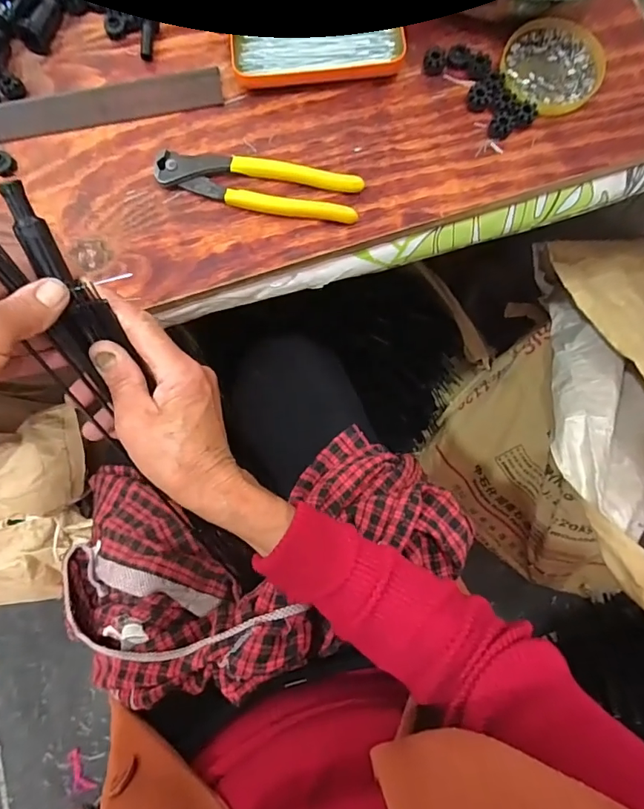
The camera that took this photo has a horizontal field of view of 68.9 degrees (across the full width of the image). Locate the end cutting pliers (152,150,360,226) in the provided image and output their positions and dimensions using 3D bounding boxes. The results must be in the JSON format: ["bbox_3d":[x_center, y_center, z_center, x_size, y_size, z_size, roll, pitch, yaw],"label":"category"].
[{"bbox_3d":[-0.050,-0.178,0.379,0.161,0.013,0.040,11,79,1],"label":"end cutting pliers"}]

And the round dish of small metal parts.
[{"bbox_3d":[0.198,-0.293,0.404,0.082,0.011,0.093,10,79,1],"label":"round dish of small metal parts"}]

